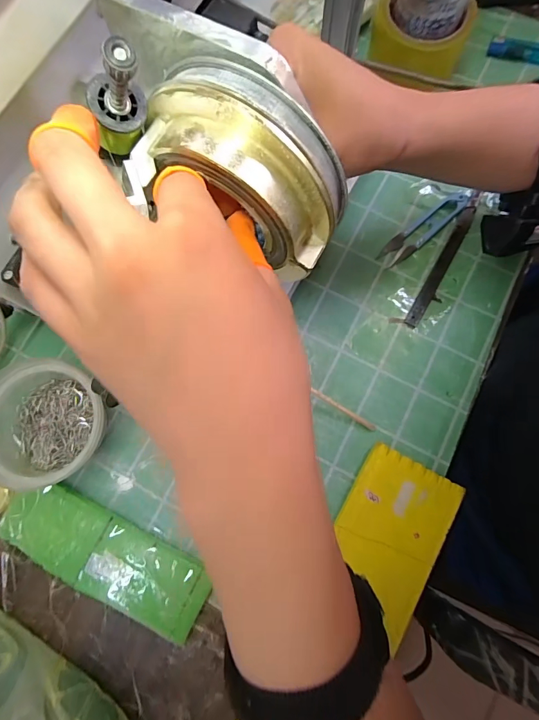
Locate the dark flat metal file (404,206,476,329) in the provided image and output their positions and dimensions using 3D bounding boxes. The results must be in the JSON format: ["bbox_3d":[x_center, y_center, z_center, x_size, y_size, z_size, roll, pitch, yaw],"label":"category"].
[{"bbox_3d":[0.164,-0.089,0.363,0.013,0.009,0.134,29,79,8],"label":"dark flat metal file"}]

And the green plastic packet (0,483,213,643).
[{"bbox_3d":[-0.136,0.159,0.311,0.177,0.017,0.058,26,79,7],"label":"green plastic packet"}]

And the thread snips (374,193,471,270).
[{"bbox_3d":[0.150,-0.127,0.371,0.103,0.012,0.023,-38,79,-7],"label":"thread snips"}]

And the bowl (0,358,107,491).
[{"bbox_3d":[-0.186,0.054,0.316,0.100,0.051,0.090,43,81,10],"label":"bowl"}]

